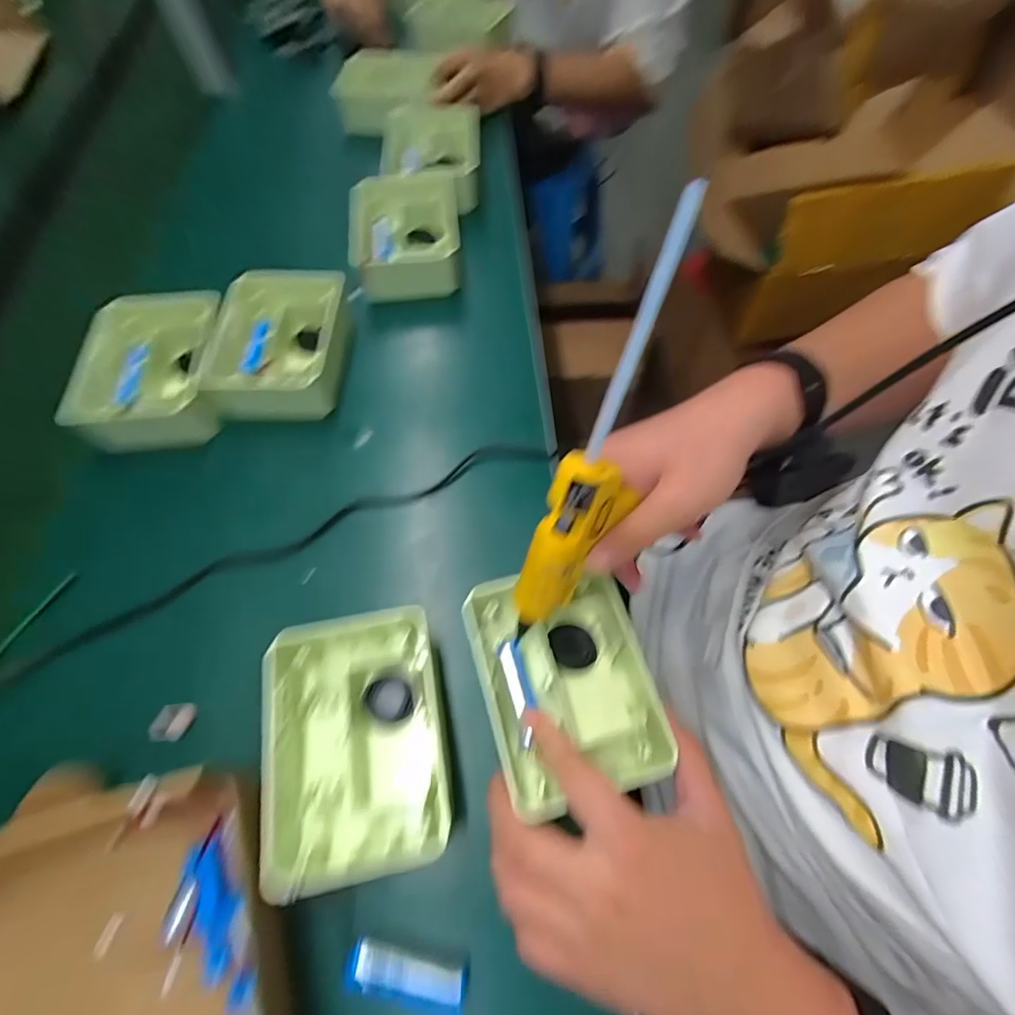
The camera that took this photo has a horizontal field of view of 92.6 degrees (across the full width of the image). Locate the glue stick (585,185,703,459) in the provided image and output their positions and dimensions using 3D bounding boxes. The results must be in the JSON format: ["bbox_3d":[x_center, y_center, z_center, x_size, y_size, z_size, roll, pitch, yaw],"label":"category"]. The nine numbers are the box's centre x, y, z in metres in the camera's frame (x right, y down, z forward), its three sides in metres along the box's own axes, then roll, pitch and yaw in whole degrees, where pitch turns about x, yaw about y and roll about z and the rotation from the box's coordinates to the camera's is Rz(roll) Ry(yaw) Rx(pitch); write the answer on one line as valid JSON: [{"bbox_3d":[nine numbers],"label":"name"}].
[{"bbox_3d":[0.066,-0.086,0.246,0.009,0.135,0.010,26,32,14],"label":"glue stick"}]

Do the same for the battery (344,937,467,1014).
[{"bbox_3d":[-0.057,0.264,0.272,0.067,0.016,0.018,12,66,8],"label":"battery"}]

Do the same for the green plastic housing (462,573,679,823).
[{"bbox_3d":[0.042,0.116,0.335,0.116,0.051,0.140,-16,65,-5],"label":"green plastic housing"}]

